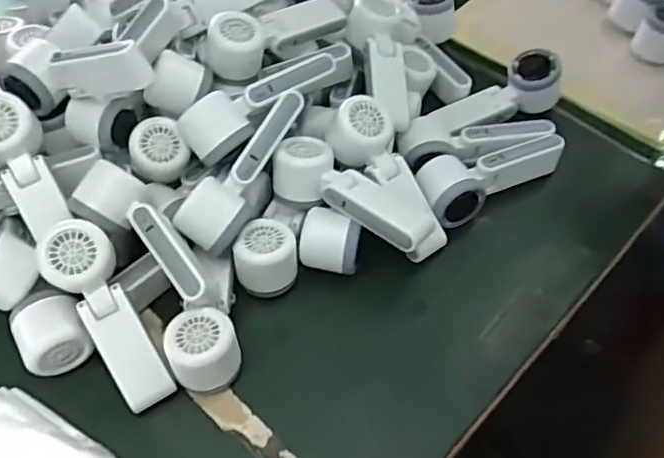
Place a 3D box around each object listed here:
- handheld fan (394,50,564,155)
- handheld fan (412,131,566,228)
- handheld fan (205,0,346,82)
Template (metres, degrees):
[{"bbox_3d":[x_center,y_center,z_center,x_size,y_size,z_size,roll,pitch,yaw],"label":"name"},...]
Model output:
[{"bbox_3d":[0.160,-0.139,0.683,0.211,0.051,0.062,-23,57,-15],"label":"handheld fan"},{"bbox_3d":[0.159,-0.059,0.630,0.162,0.046,0.063,-28,58,-19],"label":"handheld fan"},{"bbox_3d":[-0.059,-0.213,0.648,0.161,0.053,0.049,-35,59,-22],"label":"handheld fan"}]

